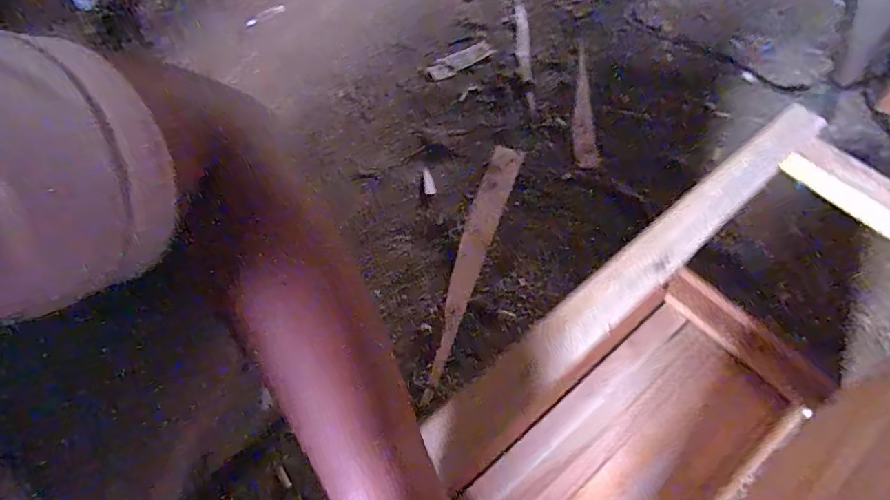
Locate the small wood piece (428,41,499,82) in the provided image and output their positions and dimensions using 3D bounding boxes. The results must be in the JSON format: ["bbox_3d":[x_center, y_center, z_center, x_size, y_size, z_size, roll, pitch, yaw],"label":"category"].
[{"bbox_3d":[0.032,-0.399,1.009,0.148,0.012,0.047,-32,66,-12],"label":"small wood piece"}]

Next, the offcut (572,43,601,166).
[{"bbox_3d":[0.256,-0.275,0.906,0.041,0.005,0.275,-1,63,2],"label":"offcut"}]

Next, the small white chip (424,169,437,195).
[{"bbox_3d":[-0.030,-0.125,0.884,0.022,0.009,0.050,-14,64,-4],"label":"small white chip"}]

